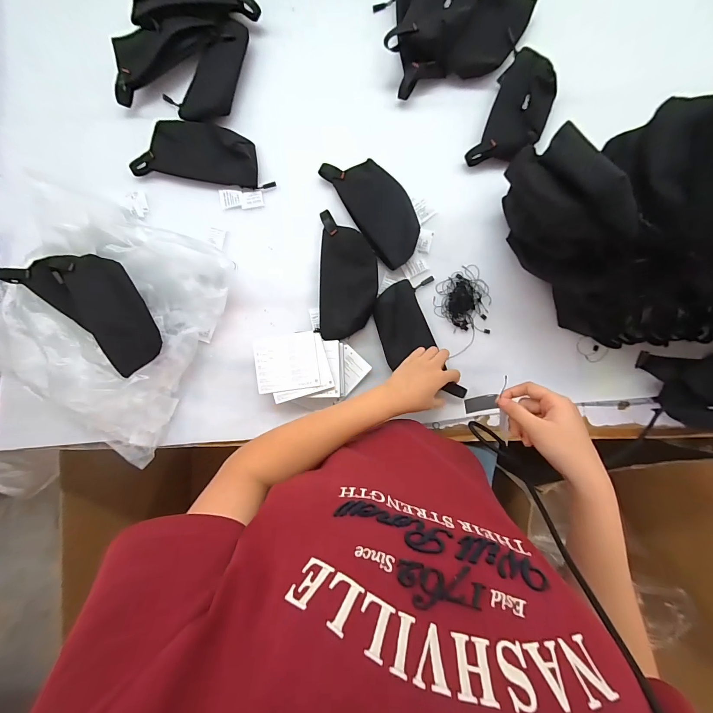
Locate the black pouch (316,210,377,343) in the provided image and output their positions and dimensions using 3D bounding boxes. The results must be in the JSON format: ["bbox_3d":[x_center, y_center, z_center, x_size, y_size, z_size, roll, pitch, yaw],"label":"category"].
[{"bbox_3d":[-0.015,-0.134,0.548,0.098,0.025,0.207,4,86,5],"label":"black pouch"}]

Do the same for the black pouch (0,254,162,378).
[{"bbox_3d":[-0.424,-0.096,0.522,0.274,0.037,0.132,39,89,2],"label":"black pouch"}]

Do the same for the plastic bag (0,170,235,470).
[{"bbox_3d":[-0.421,-0.055,0.539,0.311,0.101,0.388,27,88,6],"label":"plastic bag"}]

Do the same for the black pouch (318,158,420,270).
[{"bbox_3d":[0.035,-0.260,0.560,0.094,0.034,0.220,-32,87,0],"label":"black pouch"}]

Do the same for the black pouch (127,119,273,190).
[{"bbox_3d":[-0.268,-0.358,0.572,0.246,0.037,0.100,9,86,5],"label":"black pouch"}]

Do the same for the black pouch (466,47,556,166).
[{"bbox_3d":[0.272,-0.414,0.549,0.100,0.035,0.207,23,89,2],"label":"black pouch"}]

